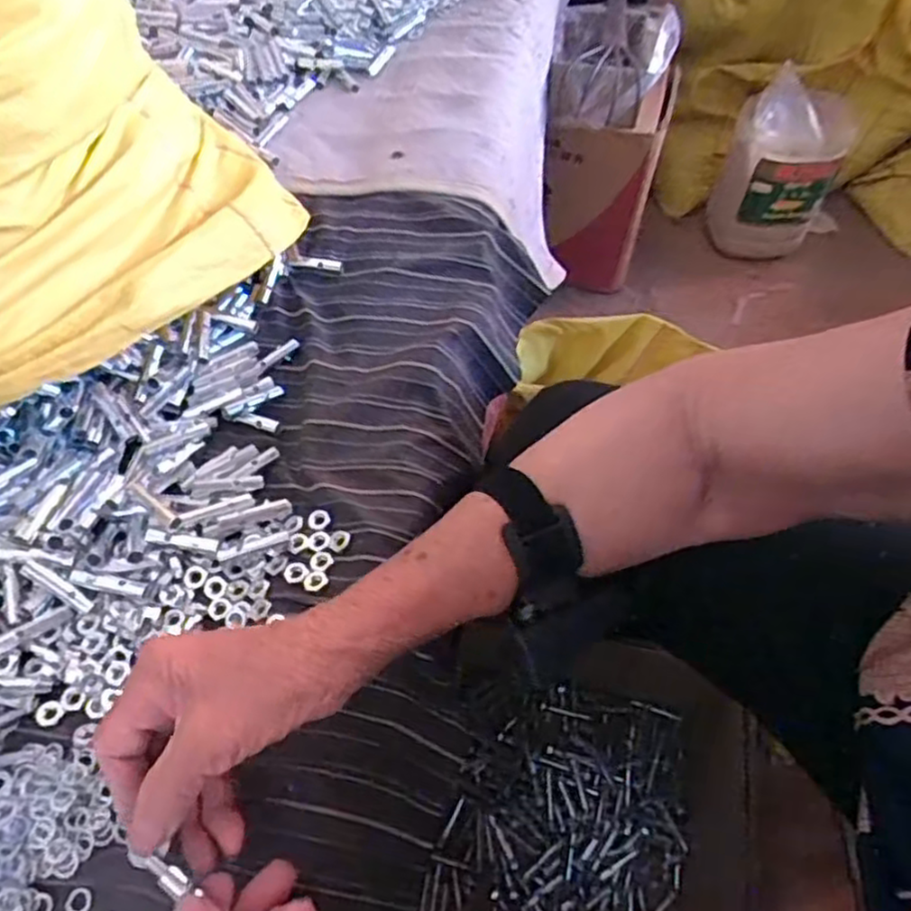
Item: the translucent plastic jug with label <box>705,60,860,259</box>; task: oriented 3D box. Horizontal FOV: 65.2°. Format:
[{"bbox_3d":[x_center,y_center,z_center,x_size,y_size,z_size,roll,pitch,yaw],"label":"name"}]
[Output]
[{"bbox_3d":[0.547,-0.474,1.180,0.195,0.206,0.216,22,60,13],"label":"translucent plastic jug with label"}]

